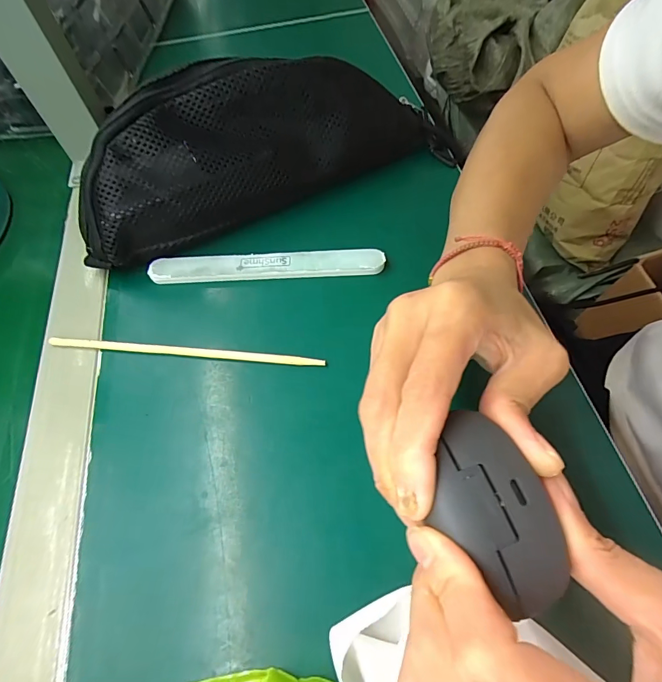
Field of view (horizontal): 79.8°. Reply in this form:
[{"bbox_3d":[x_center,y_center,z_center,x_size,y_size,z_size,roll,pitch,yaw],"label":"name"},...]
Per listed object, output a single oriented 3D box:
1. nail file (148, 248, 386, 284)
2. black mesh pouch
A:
[{"bbox_3d":[-0.048,-0.057,0.296,0.172,0.007,0.020,-2,73,3],"label":"nail file"},{"bbox_3d":[-0.057,-0.158,0.307,0.282,0.111,0.050,-25,23,-12],"label":"black mesh pouch"}]

